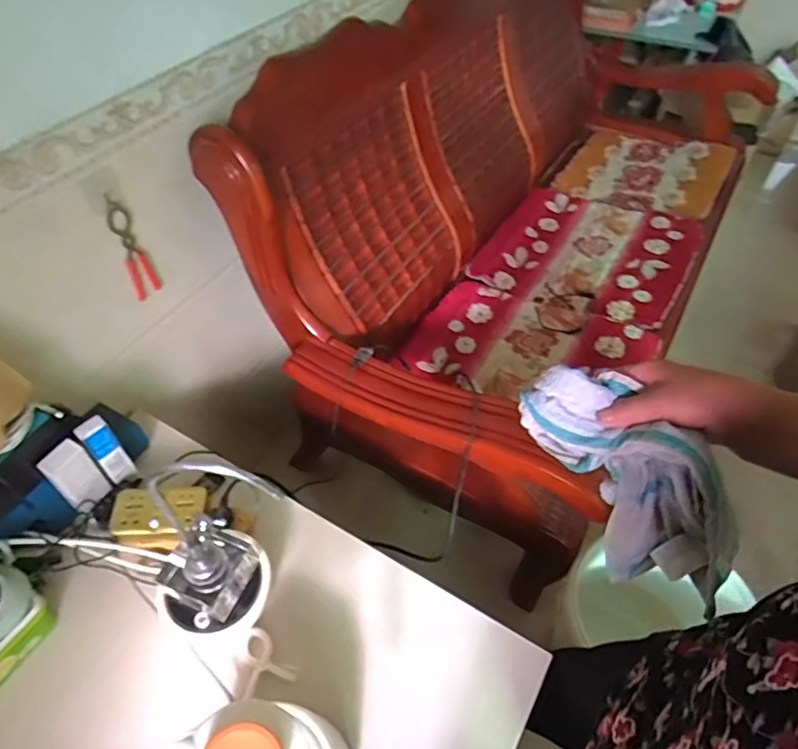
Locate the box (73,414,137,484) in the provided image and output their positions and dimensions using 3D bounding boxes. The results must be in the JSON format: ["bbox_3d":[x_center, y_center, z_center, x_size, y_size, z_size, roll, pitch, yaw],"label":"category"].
[{"bbox_3d":[-0.434,0.112,0.833,0.029,0.119,0.038,32,57,25],"label":"box"}]

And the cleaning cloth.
[{"bbox_3d":[0.195,0.088,0.488,0.062,0.132,0.213,-24,54,-19],"label":"cleaning cloth"}]

